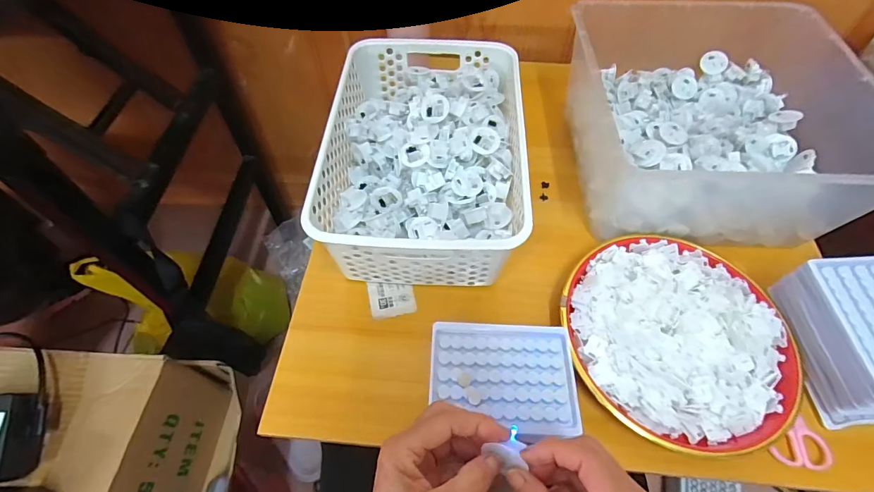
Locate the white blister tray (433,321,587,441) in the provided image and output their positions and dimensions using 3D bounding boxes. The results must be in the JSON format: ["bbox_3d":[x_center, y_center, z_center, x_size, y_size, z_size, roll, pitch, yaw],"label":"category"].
[{"bbox_3d":[0.060,0.121,0.381,0.130,0.010,0.099,1,58,1],"label":"white blister tray"}]

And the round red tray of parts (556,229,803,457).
[{"bbox_3d":[0.234,0.082,0.409,0.210,0.031,0.209,0,58,1],"label":"round red tray of parts"}]

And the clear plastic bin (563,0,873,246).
[{"bbox_3d":[0.316,-0.150,0.490,0.308,0.122,0.275,4,58,3],"label":"clear plastic bin"}]

